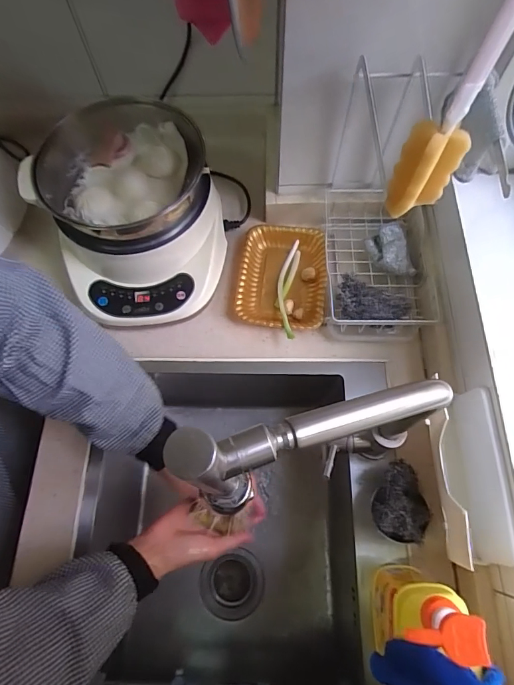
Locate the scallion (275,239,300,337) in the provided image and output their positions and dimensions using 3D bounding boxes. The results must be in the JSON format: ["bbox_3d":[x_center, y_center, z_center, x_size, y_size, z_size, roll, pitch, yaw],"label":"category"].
[{"bbox_3d":[0.049,-0.088,0.657,0.034,0.039,0.186,5,69,4],"label":"scallion"}]

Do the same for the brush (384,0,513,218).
[{"bbox_3d":[0.144,-0.173,0.296,0.049,0.188,0.052,24,71,11],"label":"brush"}]

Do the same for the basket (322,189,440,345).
[{"bbox_3d":[0.190,-0.126,0.633,0.149,0.064,0.241,1,68,3],"label":"basket"}]

